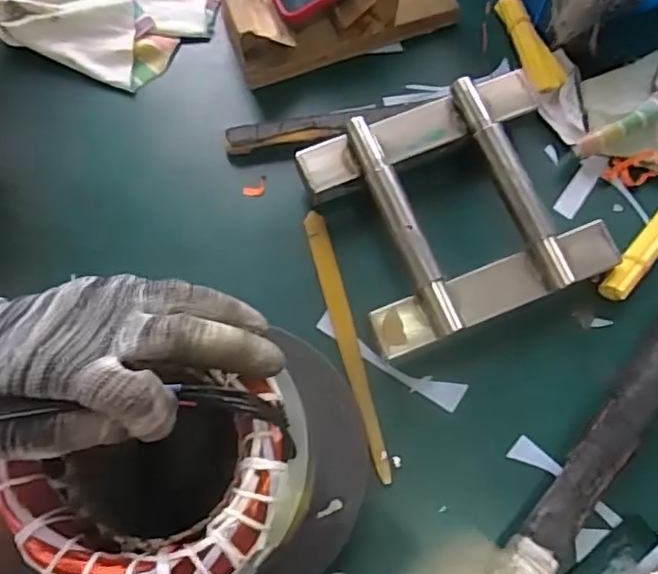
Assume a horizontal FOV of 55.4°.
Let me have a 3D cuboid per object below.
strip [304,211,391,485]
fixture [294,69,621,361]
[{"bbox_3d":[0.014,0.039,0.476,0.016,0.009,0.211,-14,70,-5],"label":"strip"},{"bbox_3d":[0.099,-0.062,0.486,0.195,0.057,0.174,-21,71,-7],"label":"fixture"}]

